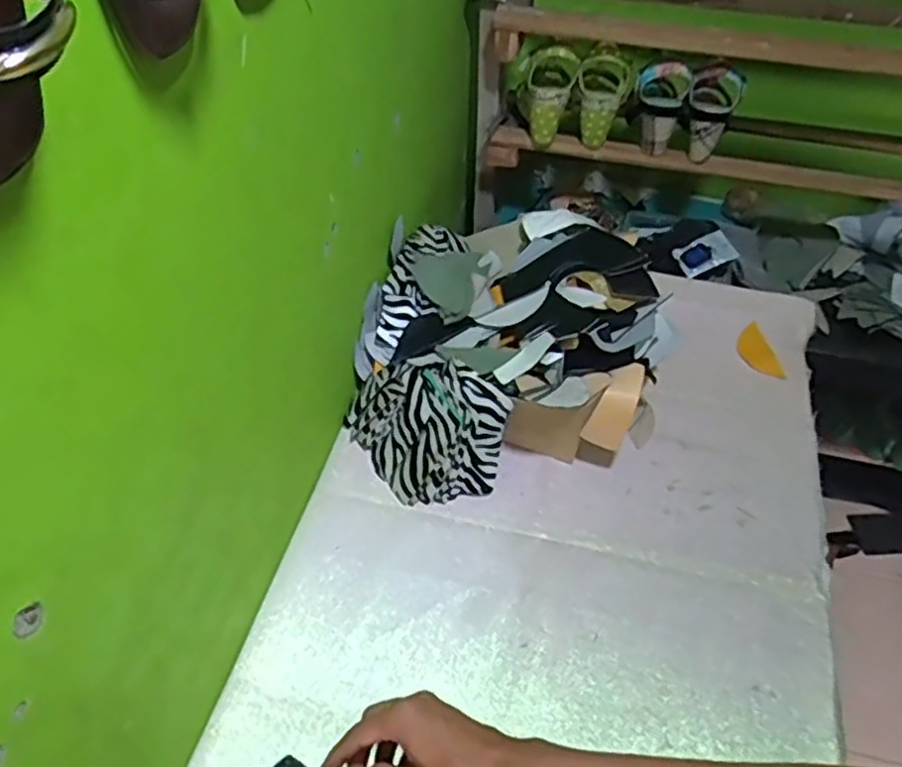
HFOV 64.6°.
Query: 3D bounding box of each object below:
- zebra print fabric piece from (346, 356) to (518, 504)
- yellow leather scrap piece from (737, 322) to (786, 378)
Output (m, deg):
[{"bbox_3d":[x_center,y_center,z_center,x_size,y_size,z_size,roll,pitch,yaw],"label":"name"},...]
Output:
[{"bbox_3d":[-0.027,0.049,0.893,0.207,0.071,0.177,37,101,33],"label":"zebra print fabric piece"},{"bbox_3d":[0.449,-0.044,1.044,0.045,0.011,0.092,-23,65,7],"label":"yellow leather scrap piece"}]

